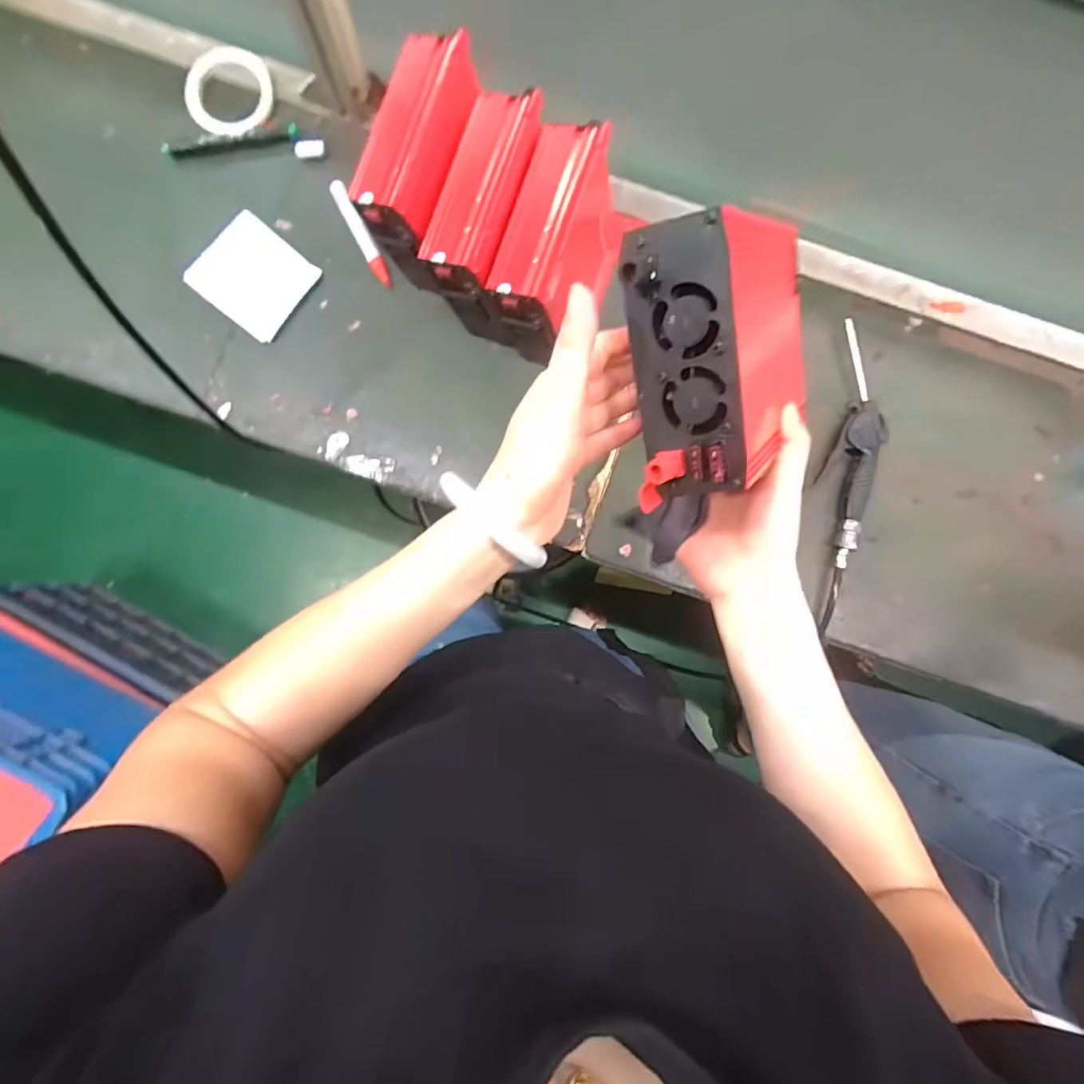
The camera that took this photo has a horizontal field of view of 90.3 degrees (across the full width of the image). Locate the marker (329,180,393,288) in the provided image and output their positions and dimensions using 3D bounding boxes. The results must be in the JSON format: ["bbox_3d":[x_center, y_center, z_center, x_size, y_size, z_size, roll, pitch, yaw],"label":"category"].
[{"bbox_3d":[-0.211,-0.358,0.625,0.018,0.015,0.129,-28,88,-2],"label":"marker"}]

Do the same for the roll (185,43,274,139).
[{"bbox_3d":[-0.362,-0.524,0.629,0.095,0.017,0.103,0,87,-1],"label":"roll"}]

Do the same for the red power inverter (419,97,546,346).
[{"bbox_3d":[-0.056,-0.324,0.553,0.074,0.135,0.175,17,87,0],"label":"red power inverter"}]

